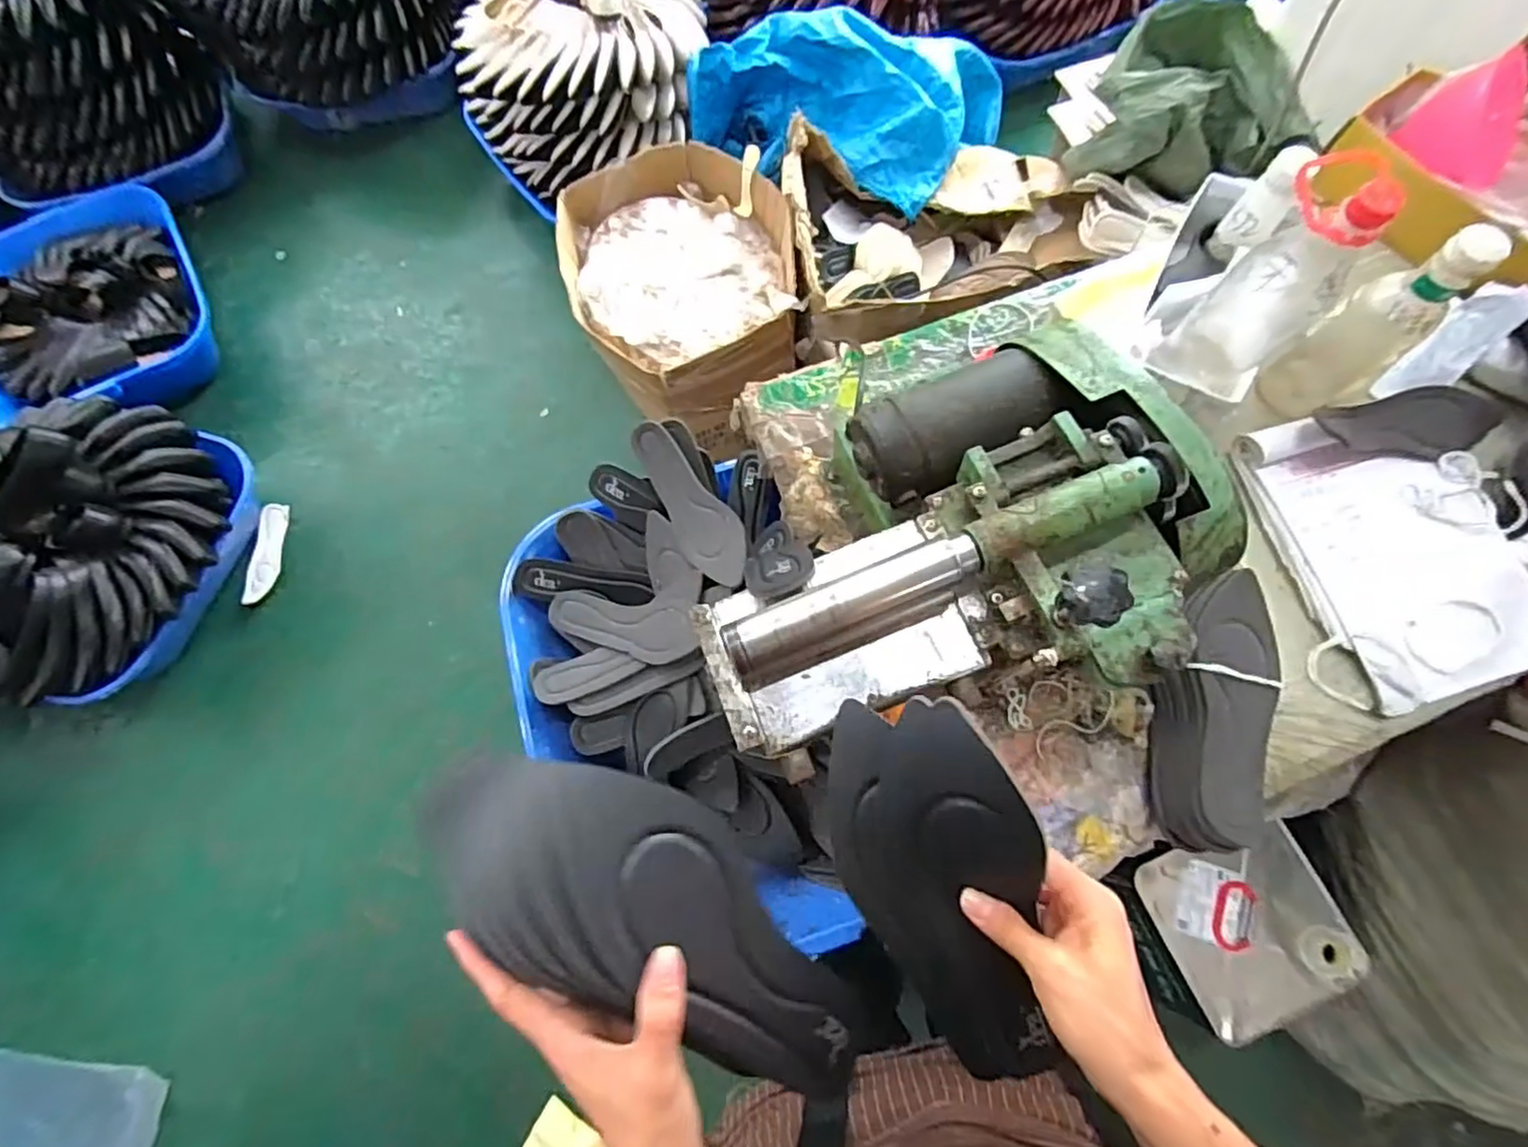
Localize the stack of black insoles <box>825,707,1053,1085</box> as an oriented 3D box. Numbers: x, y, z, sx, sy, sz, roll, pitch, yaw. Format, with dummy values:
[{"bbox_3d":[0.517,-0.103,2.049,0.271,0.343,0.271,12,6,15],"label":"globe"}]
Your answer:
[{"bbox_3d":[0.105,0.190,0.403,0.116,0.032,0.220,-6,86,22],"label":"stack of black insoles"}]

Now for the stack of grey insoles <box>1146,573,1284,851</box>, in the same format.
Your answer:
[{"bbox_3d":[0.417,0.125,0.616,0.085,0.065,0.248,19,75,7],"label":"stack of grey insoles"}]

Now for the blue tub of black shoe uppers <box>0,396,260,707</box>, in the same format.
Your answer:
[{"bbox_3d":[-1.321,-0.041,1.311,0.440,0.329,0.599,15,74,6],"label":"blue tub of black shoe uppers"}]

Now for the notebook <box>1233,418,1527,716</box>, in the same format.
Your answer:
[{"bbox_3d":[0.658,-0.031,0.691,0.242,0.031,0.307,-17,73,-4],"label":"notebook"}]

